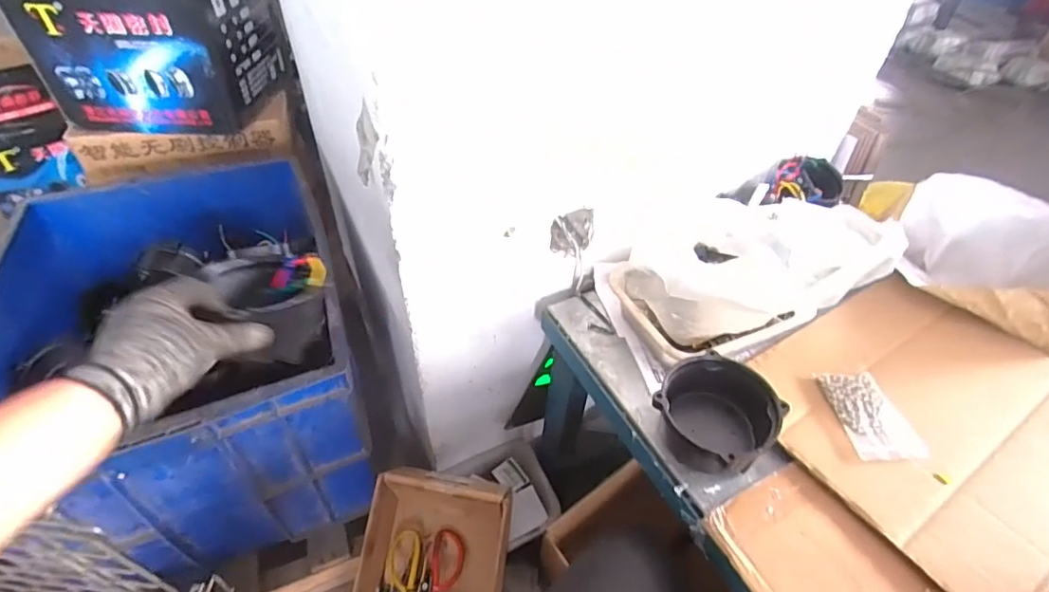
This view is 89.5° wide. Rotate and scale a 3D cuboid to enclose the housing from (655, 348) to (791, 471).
[{"bbox_3d":[0.218,0.140,0.606,0.120,0.084,0.114,1,44,-1],"label":"housing"}]

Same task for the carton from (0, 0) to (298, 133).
[{"bbox_3d":[-0.810,-0.616,1.133,0.410,0.438,0.317,4,44,1],"label":"carton"}]

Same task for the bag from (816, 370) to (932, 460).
[{"bbox_3d":[0.421,0.143,0.642,0.079,0.012,0.121,0,44,-2],"label":"bag"}]

